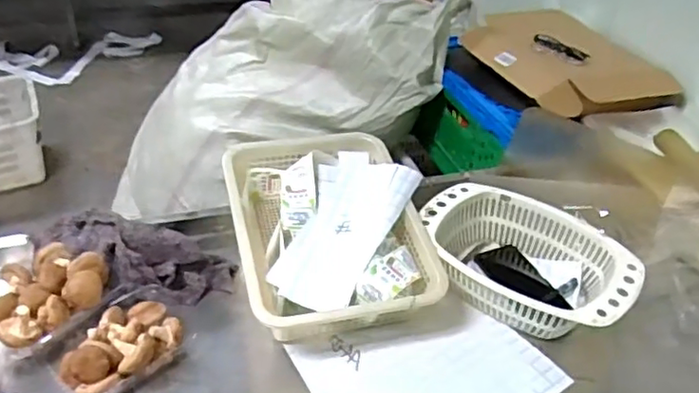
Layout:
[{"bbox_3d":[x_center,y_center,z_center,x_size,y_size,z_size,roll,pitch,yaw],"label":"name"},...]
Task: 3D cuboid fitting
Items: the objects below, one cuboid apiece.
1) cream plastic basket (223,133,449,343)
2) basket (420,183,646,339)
[{"bbox_3d":[-0.034,0.050,0.935,0.278,0.115,0.339,-5,37,-10],"label":"cream plastic basket"},{"bbox_3d":[0.254,0.110,0.937,0.309,0.119,0.202,23,41,25],"label":"basket"}]

